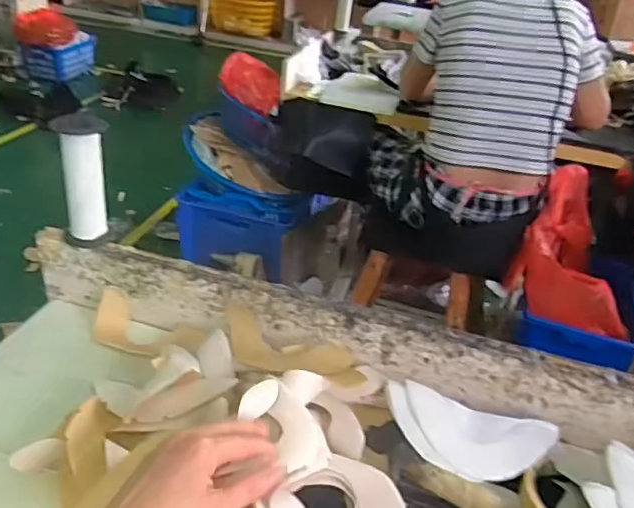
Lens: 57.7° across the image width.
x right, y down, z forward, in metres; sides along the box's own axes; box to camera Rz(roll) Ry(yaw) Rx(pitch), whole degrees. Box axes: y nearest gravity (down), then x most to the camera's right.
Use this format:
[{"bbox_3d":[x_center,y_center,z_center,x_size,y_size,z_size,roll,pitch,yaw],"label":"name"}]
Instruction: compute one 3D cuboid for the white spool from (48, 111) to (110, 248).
[{"bbox_3d":[-0.273,-0.087,0.677,0.052,0.147,0.055,-2,33,-14],"label":"white spool"}]

